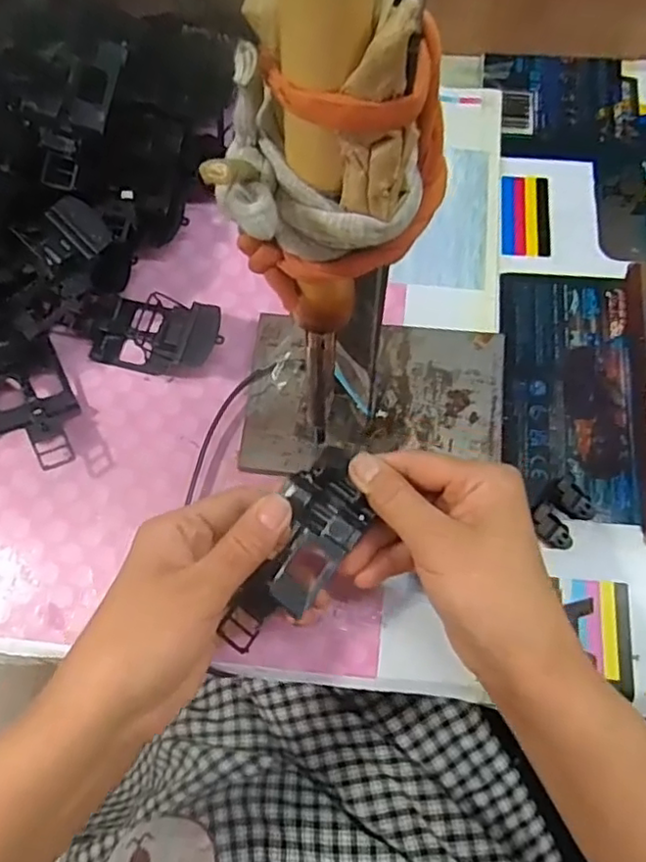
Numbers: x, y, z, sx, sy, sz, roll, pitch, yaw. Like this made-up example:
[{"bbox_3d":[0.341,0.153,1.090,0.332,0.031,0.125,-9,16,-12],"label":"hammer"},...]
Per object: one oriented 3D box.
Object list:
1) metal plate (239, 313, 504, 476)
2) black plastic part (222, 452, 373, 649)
[{"bbox_3d":[0.030,-0.018,0.374,0.148,0.012,0.095,5,72,3],"label":"metal plate"},{"bbox_3d":[-0.012,0.060,0.307,0.041,0.025,0.106,31,88,11],"label":"black plastic part"}]

